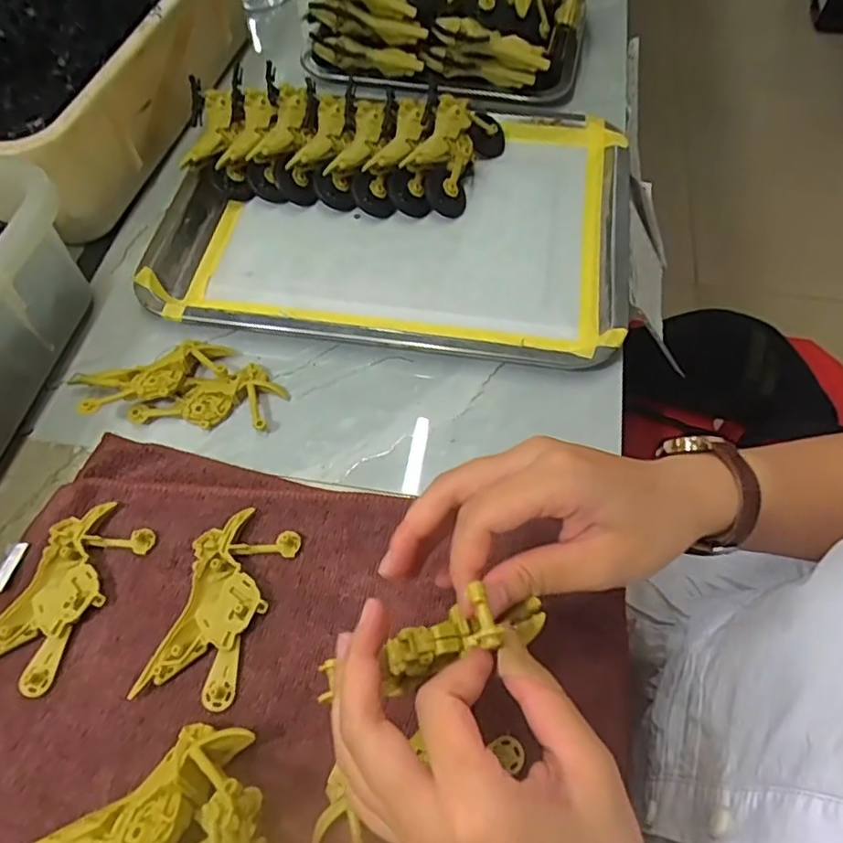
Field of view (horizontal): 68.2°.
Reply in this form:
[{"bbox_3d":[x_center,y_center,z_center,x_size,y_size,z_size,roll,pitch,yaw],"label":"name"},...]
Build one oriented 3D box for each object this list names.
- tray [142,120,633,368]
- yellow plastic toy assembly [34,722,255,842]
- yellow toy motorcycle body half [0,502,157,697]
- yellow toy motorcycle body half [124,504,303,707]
[{"bbox_3d":[-0.017,-0.155,0.481,0.346,0.024,0.240,7,60,2],"label":"tray"},{"bbox_3d":[-0.120,0.176,0.276,0.101,0.037,0.048,-33,66,-19],"label":"yellow plastic toy assembly"},{"bbox_3d":[-0.197,0.094,0.342,0.050,0.008,0.098,25,62,12],"label":"yellow toy motorcycle body half"},{"bbox_3d":[-0.108,0.101,0.335,0.048,0.009,0.102,17,61,7],"label":"yellow toy motorcycle body half"}]

